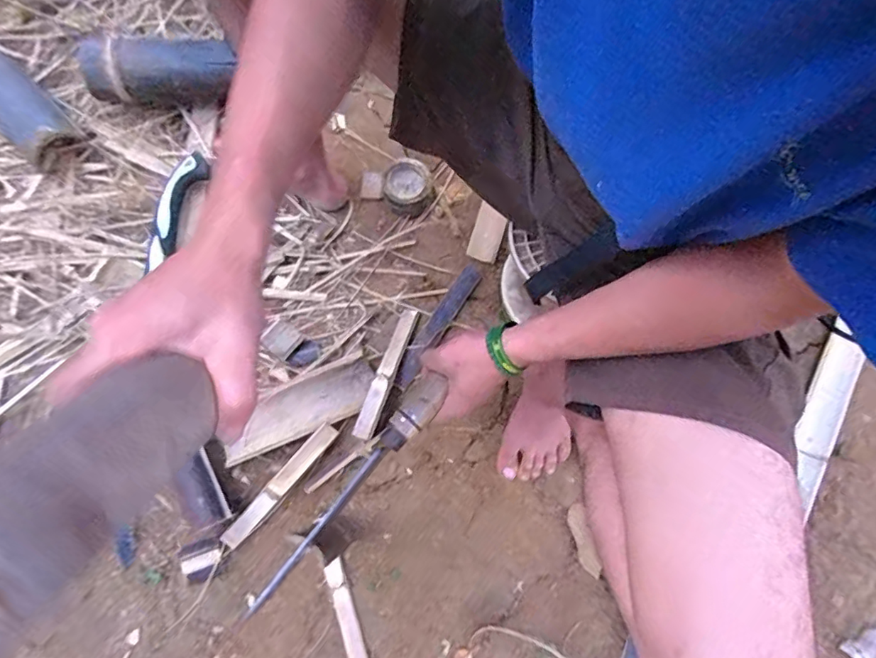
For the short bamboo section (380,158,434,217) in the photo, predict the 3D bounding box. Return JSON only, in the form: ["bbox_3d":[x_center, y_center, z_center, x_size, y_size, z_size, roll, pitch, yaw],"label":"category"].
[{"bbox_3d":[-0.048,-0.226,0.845,0.075,0.041,0.074,35,76,9],"label":"short bamboo section"}]

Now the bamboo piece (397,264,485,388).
[{"bbox_3d":[-0.002,-0.007,0.806,0.033,0.006,0.217,32,76,8],"label":"bamboo piece"}]

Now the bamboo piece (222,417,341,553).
[{"bbox_3d":[-0.218,0.214,0.730,0.027,0.023,0.203,39,77,10],"label":"bamboo piece"}]

